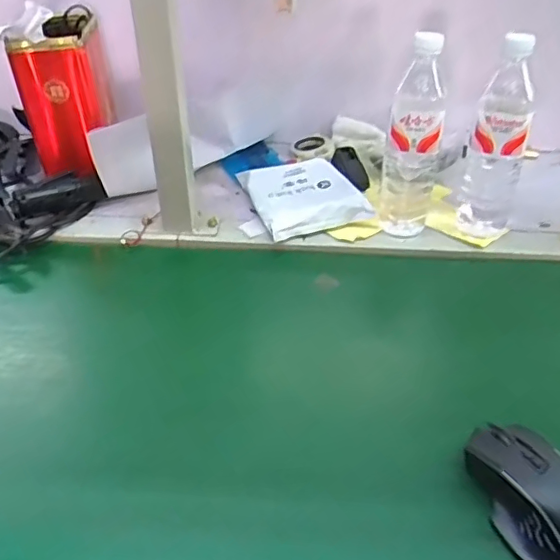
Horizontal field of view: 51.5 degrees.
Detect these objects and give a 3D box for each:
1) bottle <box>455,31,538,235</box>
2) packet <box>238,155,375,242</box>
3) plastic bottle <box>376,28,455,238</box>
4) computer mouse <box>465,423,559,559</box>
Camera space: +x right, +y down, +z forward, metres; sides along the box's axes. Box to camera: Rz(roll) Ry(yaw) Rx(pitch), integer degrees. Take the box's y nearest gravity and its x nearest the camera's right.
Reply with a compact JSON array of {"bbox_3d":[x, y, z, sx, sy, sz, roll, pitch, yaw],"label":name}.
[{"bbox_3d":[0.252,-0.156,0.670,0.063,0.235,0.067,13,40,16],"label":"bottle"},{"bbox_3d":[0.026,-0.114,0.761,0.128,0.034,0.160,-12,40,-15],"label":"packet"},{"bbox_3d":[0.157,-0.157,0.663,0.072,0.203,0.065,7,39,8],"label":"plastic bottle"},{"bbox_3d":[0.186,0.153,0.423,0.077,0.038,0.116,-19,42,-23],"label":"computer mouse"}]

